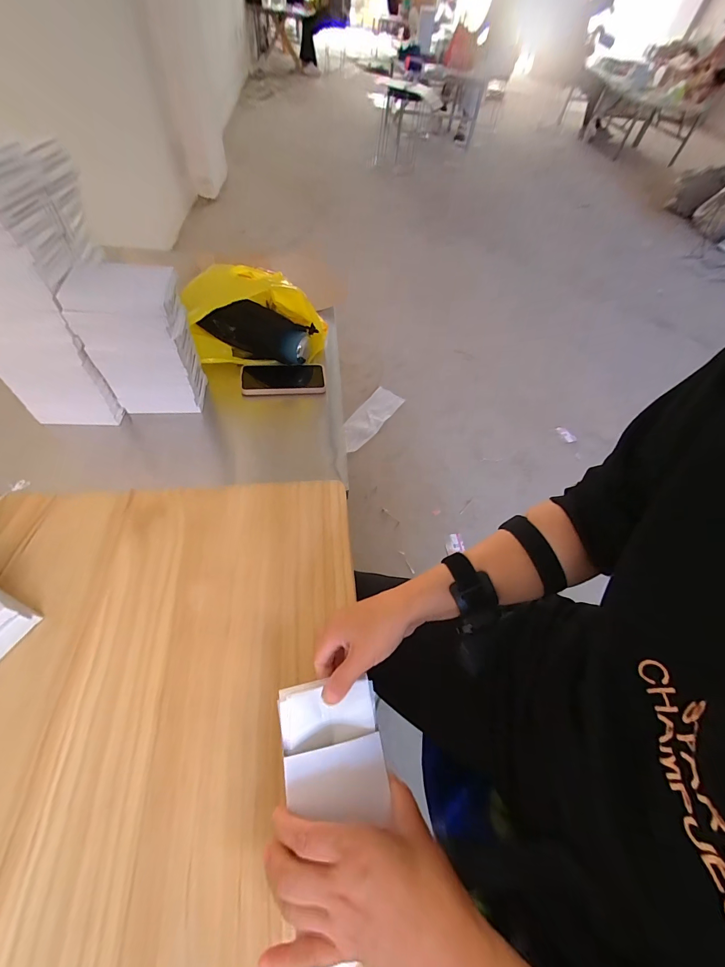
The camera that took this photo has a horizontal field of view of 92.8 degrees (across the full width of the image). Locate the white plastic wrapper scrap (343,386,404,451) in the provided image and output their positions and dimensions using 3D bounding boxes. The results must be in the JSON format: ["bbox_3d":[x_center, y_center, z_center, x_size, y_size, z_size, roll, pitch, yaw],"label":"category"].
[{"bbox_3d":[0.028,-0.250,1.309,0.118,0.025,0.358,31,53,14],"label":"white plastic wrapper scrap"}]

